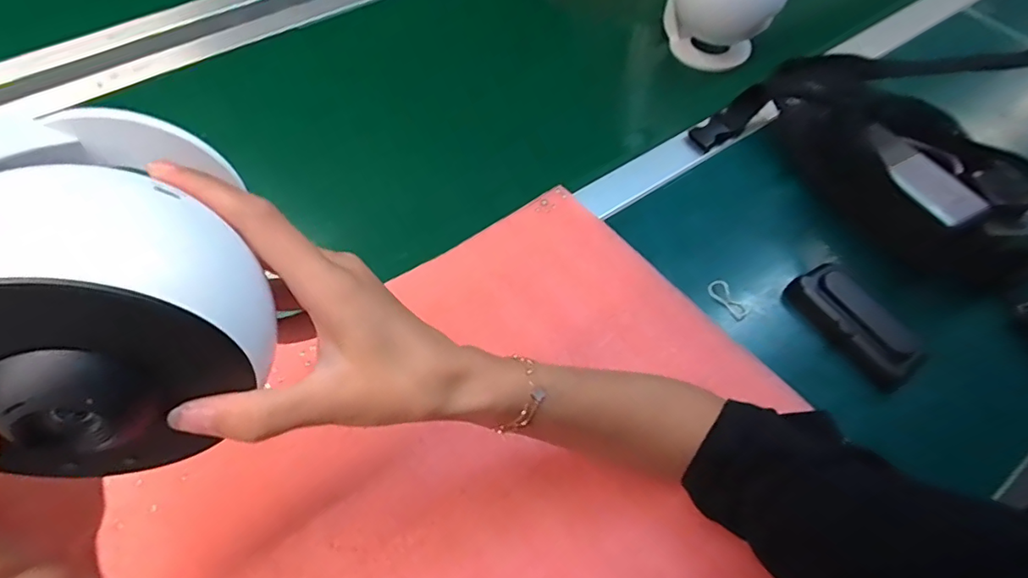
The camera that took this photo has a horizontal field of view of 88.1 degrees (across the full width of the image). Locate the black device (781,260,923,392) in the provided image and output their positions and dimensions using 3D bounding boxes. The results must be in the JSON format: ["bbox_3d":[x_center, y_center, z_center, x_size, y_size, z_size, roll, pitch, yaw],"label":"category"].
[{"bbox_3d":[0.273,0.026,0.426,0.050,0.033,0.102,-29,63,-16],"label":"black device"}]

